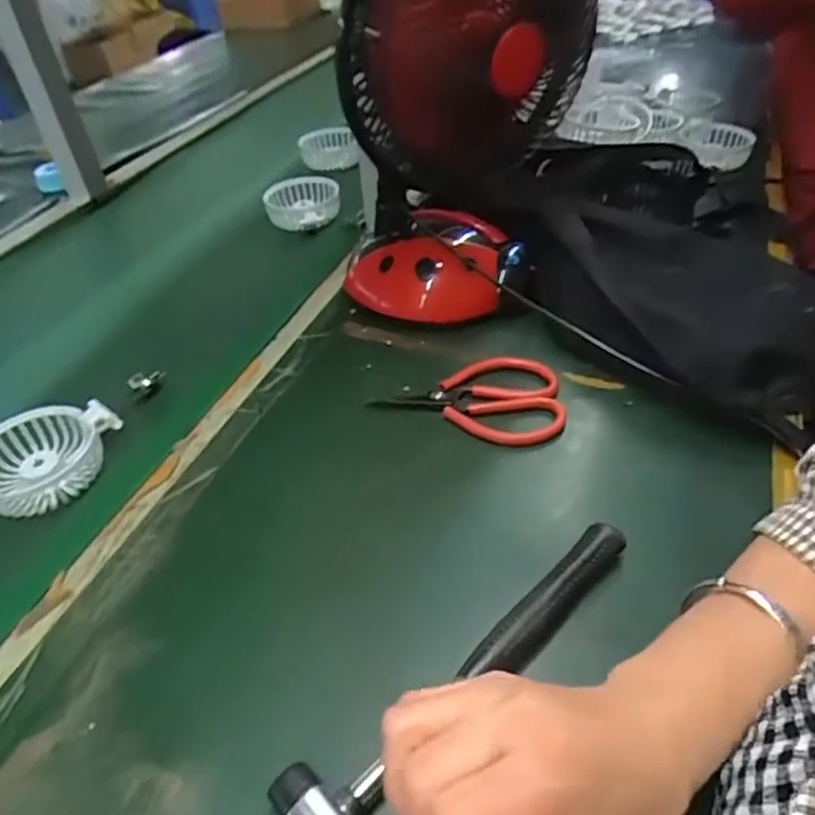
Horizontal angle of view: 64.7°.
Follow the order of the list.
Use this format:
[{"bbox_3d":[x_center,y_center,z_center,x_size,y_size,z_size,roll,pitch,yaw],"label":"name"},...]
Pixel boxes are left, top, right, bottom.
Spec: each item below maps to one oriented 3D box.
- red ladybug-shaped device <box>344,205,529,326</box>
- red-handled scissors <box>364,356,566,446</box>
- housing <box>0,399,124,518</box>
[{"bbox_3d":[0.023,-0.126,0.599,0.172,0.076,0.095,6,43,10],"label":"red ladybug-shaped device"},{"bbox_3d":[0.050,-0.012,0.508,0.144,0.016,0.083,7,44,12],"label":"red-handled scissors"},{"bbox_3d":[-0.275,0.036,0.482,0.096,0.025,0.094,-2,43,2],"label":"housing"}]

